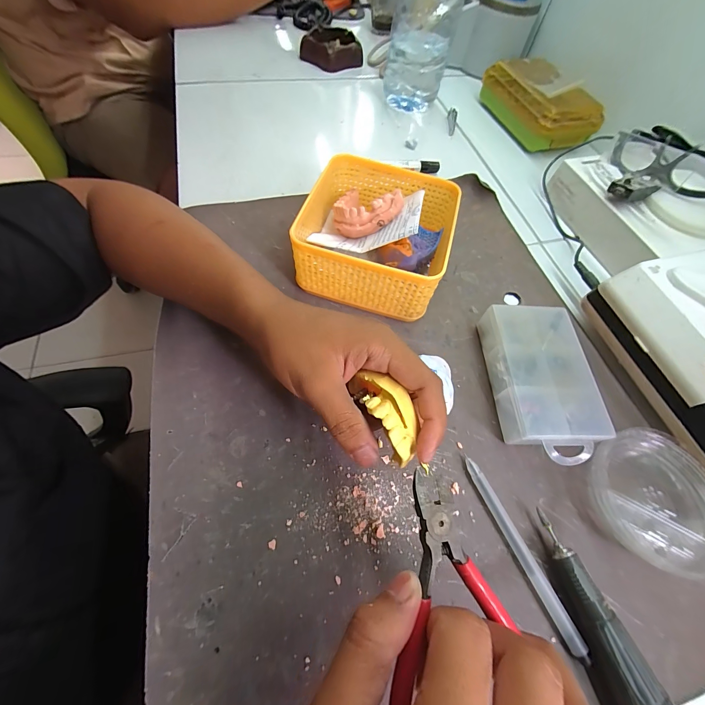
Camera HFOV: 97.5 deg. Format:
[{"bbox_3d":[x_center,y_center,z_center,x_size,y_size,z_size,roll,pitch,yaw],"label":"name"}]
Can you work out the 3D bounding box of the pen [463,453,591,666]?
[{"bbox_3d":[0.114,0.133,0.213,0.011,0.010,0.125,-20,66,-13],"label":"pen"}]

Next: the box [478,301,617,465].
[{"bbox_3d":[0.157,0.023,0.260,0.075,0.031,0.127,-2,63,-4],"label":"box"}]

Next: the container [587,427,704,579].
[{"bbox_3d":[0.221,0.104,0.225,0.077,0.028,0.090,14,63,4],"label":"container"}]

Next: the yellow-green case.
[{"bbox_3d":[0.277,-0.370,0.457,0.093,0.057,0.172,-13,65,-10],"label":"yellow-green case"}]

